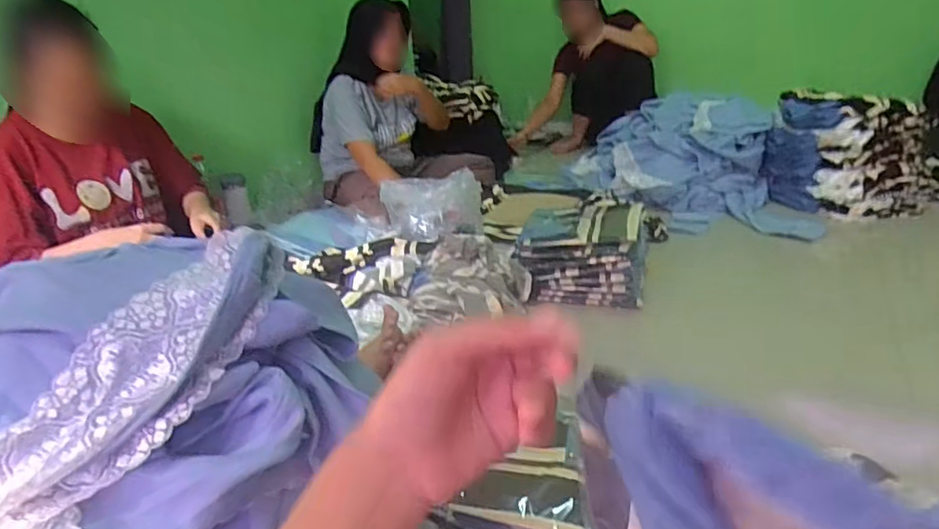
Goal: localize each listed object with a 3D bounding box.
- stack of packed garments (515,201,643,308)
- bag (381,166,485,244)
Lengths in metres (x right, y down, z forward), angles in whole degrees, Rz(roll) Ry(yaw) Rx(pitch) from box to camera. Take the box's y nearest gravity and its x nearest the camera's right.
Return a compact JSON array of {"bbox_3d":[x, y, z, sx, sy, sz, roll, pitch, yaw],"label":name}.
[{"bbox_3d":[0.286,-0.027,1.501,0.318,0.192,0.246,1,23,11],"label":"stack of packed garments"},{"bbox_3d":[-0.101,-0.157,1.648,0.272,0.182,0.078,-8,-14,-1],"label":"bag"}]

